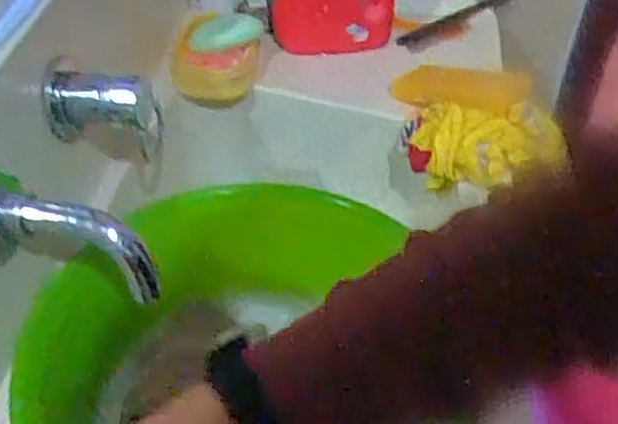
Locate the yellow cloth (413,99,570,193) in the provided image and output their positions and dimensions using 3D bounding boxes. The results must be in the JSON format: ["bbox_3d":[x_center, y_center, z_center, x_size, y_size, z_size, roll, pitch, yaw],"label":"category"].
[{"bbox_3d":[0.180,-0.072,0.741,0.141,0.064,0.084,-4,45,-5],"label":"yellow cloth"}]

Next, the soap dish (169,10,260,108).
[{"bbox_3d":[-0.105,-0.177,0.831,0.093,0.071,0.094,5,45,4],"label":"soap dish"}]

